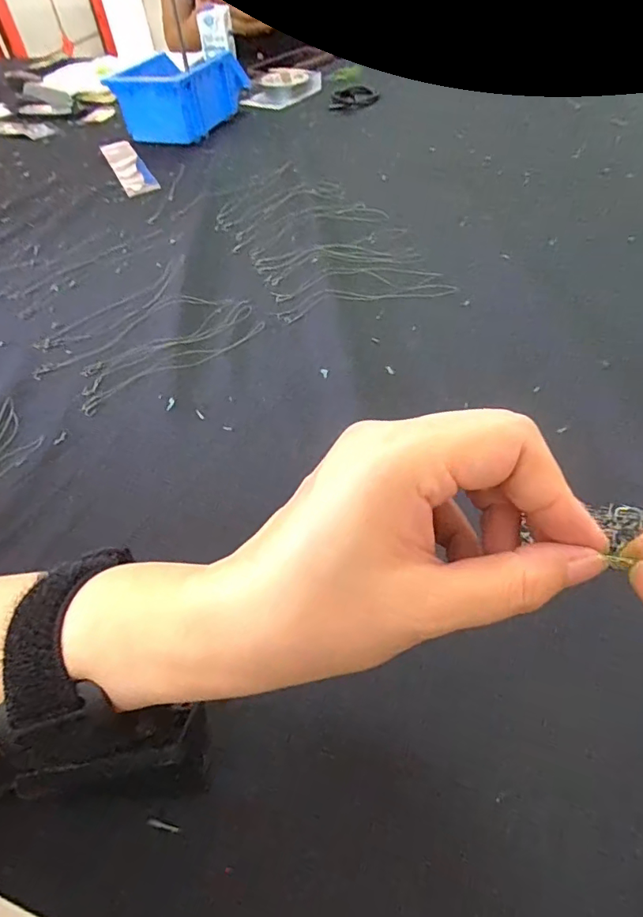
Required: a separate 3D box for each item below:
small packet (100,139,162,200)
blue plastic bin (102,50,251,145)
[{"bbox_3d":[-0.261,-0.394,0.678,0.043,0.005,0.205,-23,53,-14],"label":"small packet"},{"bbox_3d":[-0.199,-0.538,0.741,0.118,0.075,0.201,12,53,15],"label":"blue plastic bin"}]

